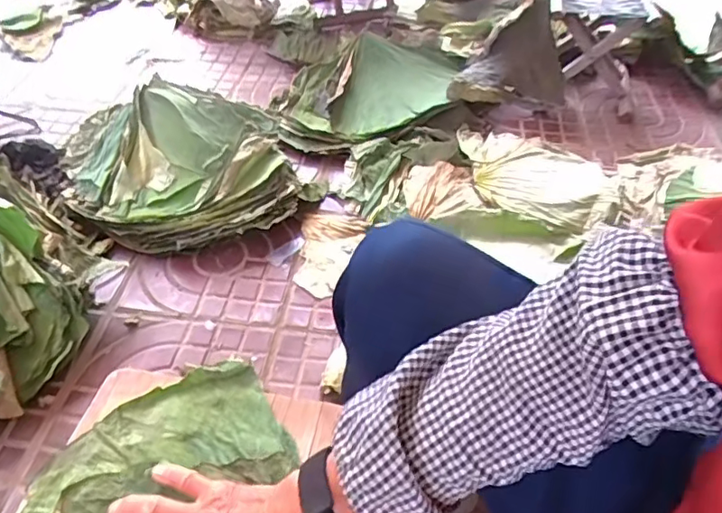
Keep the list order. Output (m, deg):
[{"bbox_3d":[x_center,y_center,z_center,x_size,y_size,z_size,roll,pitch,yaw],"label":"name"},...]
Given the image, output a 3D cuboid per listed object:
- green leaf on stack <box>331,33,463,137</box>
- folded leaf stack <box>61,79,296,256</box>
[{"bbox_3d":[0.095,-0.441,1.349,0.232,0.100,0.385,15,47,13],"label":"green leaf on stack"},{"bbox_3d":[-0.367,-0.185,1.106,0.436,0.194,0.339,-9,46,-10],"label":"folded leaf stack"}]

